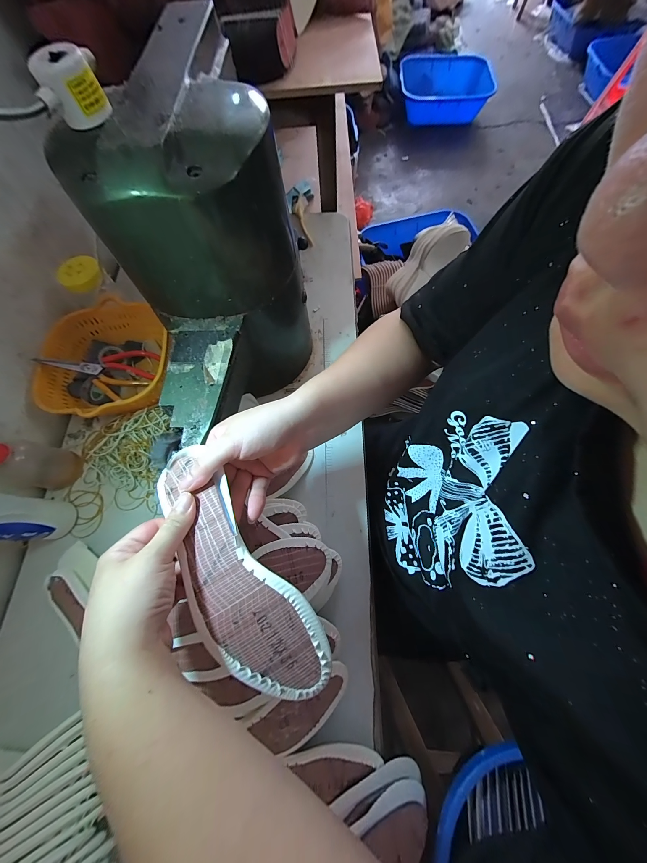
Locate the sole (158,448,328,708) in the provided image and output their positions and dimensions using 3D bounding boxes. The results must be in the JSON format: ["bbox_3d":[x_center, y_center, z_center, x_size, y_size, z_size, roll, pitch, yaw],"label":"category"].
[{"bbox_3d":[-0.078,0.113,0.235,0.070,0.024,0.223,-35,77,-9],"label":"sole"}]

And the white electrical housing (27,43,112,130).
[{"bbox_3d":[-0.203,-0.280,0.226,0.049,0.034,0.041,-29,72,-8],"label":"white electrical housing"}]

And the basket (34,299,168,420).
[{"bbox_3d":[-0.373,-0.113,0.494,0.193,0.085,0.224,-27,72,-7],"label":"basket"}]

